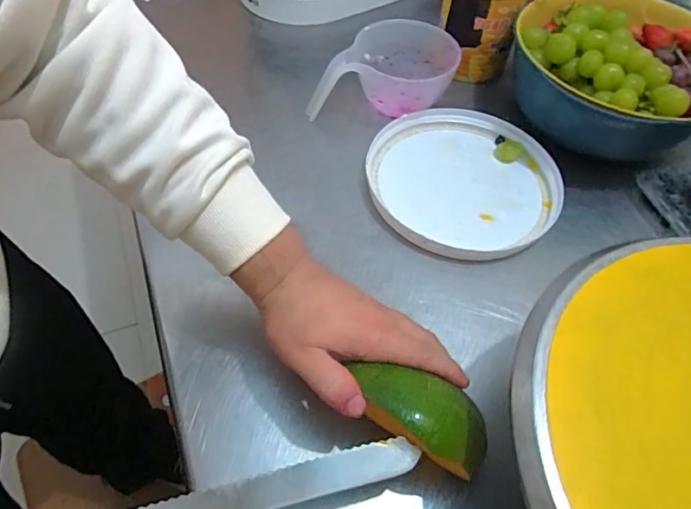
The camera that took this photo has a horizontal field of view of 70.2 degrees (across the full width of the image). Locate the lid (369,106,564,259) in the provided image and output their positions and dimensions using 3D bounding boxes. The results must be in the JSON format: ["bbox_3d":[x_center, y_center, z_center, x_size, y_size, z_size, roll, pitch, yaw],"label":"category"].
[{"bbox_3d":[0.128,-0.084,0.530,0.198,0.022,0.200,0,54,0],"label":"lid"}]

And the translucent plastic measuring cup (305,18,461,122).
[{"bbox_3d":[0.046,-0.217,0.592,0.160,0.070,0.120,8,55,4],"label":"translucent plastic measuring cup"}]

